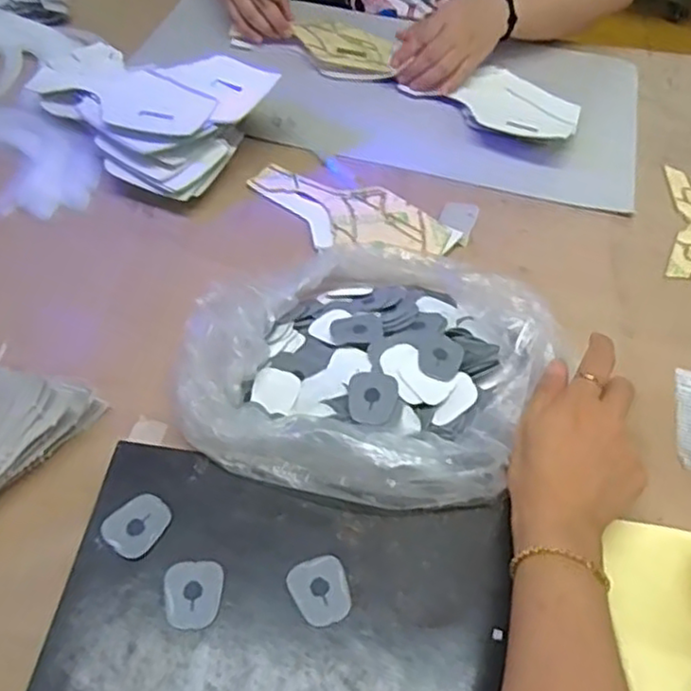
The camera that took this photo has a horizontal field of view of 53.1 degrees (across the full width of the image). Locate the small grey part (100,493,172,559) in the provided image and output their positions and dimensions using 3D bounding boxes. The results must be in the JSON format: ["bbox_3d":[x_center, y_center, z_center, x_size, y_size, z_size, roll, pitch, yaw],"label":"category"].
[{"bbox_3d":[-0.129,0.111,0.431,0.033,0.004,0.040,38,59,23],"label":"small grey part"}]

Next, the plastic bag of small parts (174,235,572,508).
[{"bbox_3d":[0.015,0.010,0.493,0.229,0.052,0.207,17,53,10],"label":"plastic bag of small parts"}]

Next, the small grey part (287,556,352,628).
[{"bbox_3d":[-0.014,0.145,0.410,0.034,0.004,0.039,-20,56,-19],"label":"small grey part"}]

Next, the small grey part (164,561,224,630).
[{"bbox_3d":[-0.089,0.147,0.408,0.033,0.004,0.039,-2,52,-5],"label":"small grey part"}]

